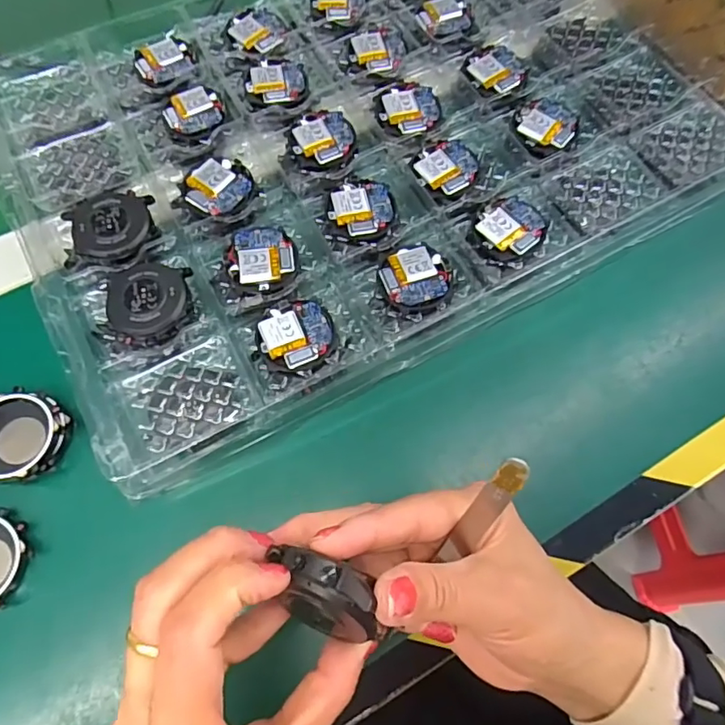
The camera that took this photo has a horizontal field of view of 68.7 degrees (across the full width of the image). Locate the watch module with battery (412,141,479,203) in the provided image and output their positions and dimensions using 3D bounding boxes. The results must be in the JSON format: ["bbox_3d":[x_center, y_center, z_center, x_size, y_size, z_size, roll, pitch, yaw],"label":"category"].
[{"bbox_3d":[0.053,-0.123,0.333,0.040,0.005,0.038,-39,74,-13],"label":"watch module with battery"}]

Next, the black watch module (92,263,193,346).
[{"bbox_3d":[-0.122,-0.032,0.295,0.048,0.014,0.046,10,70,4],"label":"black watch module"}]

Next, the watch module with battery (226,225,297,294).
[{"bbox_3d":[-0.059,-0.061,0.307,0.040,0.007,0.042,-28,72,-9],"label":"watch module with battery"}]

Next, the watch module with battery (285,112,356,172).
[{"bbox_3d":[-0.026,-0.144,0.340,0.042,0.005,0.038,-24,72,-8],"label":"watch module with battery"}]

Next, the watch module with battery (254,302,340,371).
[{"bbox_3d":[-0.036,-0.014,0.291,0.043,0.009,0.039,-4,70,-1],"label":"watch module with battery"}]

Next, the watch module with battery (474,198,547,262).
[{"bbox_3d":[0.088,-0.079,0.315,0.042,0.008,0.039,-17,71,-6],"label":"watch module with battery"}]

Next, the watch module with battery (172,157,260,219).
[{"bbox_3d":[-0.087,-0.106,0.324,0.041,0.008,0.044,35,74,12],"label":"watch module with battery"}]

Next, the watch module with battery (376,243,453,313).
[{"bbox_3d":[0.030,-0.048,0.304,0.040,0.010,0.040,-12,70,-4],"label":"watch module with battery"}]

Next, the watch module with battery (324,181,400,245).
[{"bbox_3d":[0.000,-0.093,0.322,0.041,0.007,0.041,4,70,2],"label":"watch module with battery"}]

